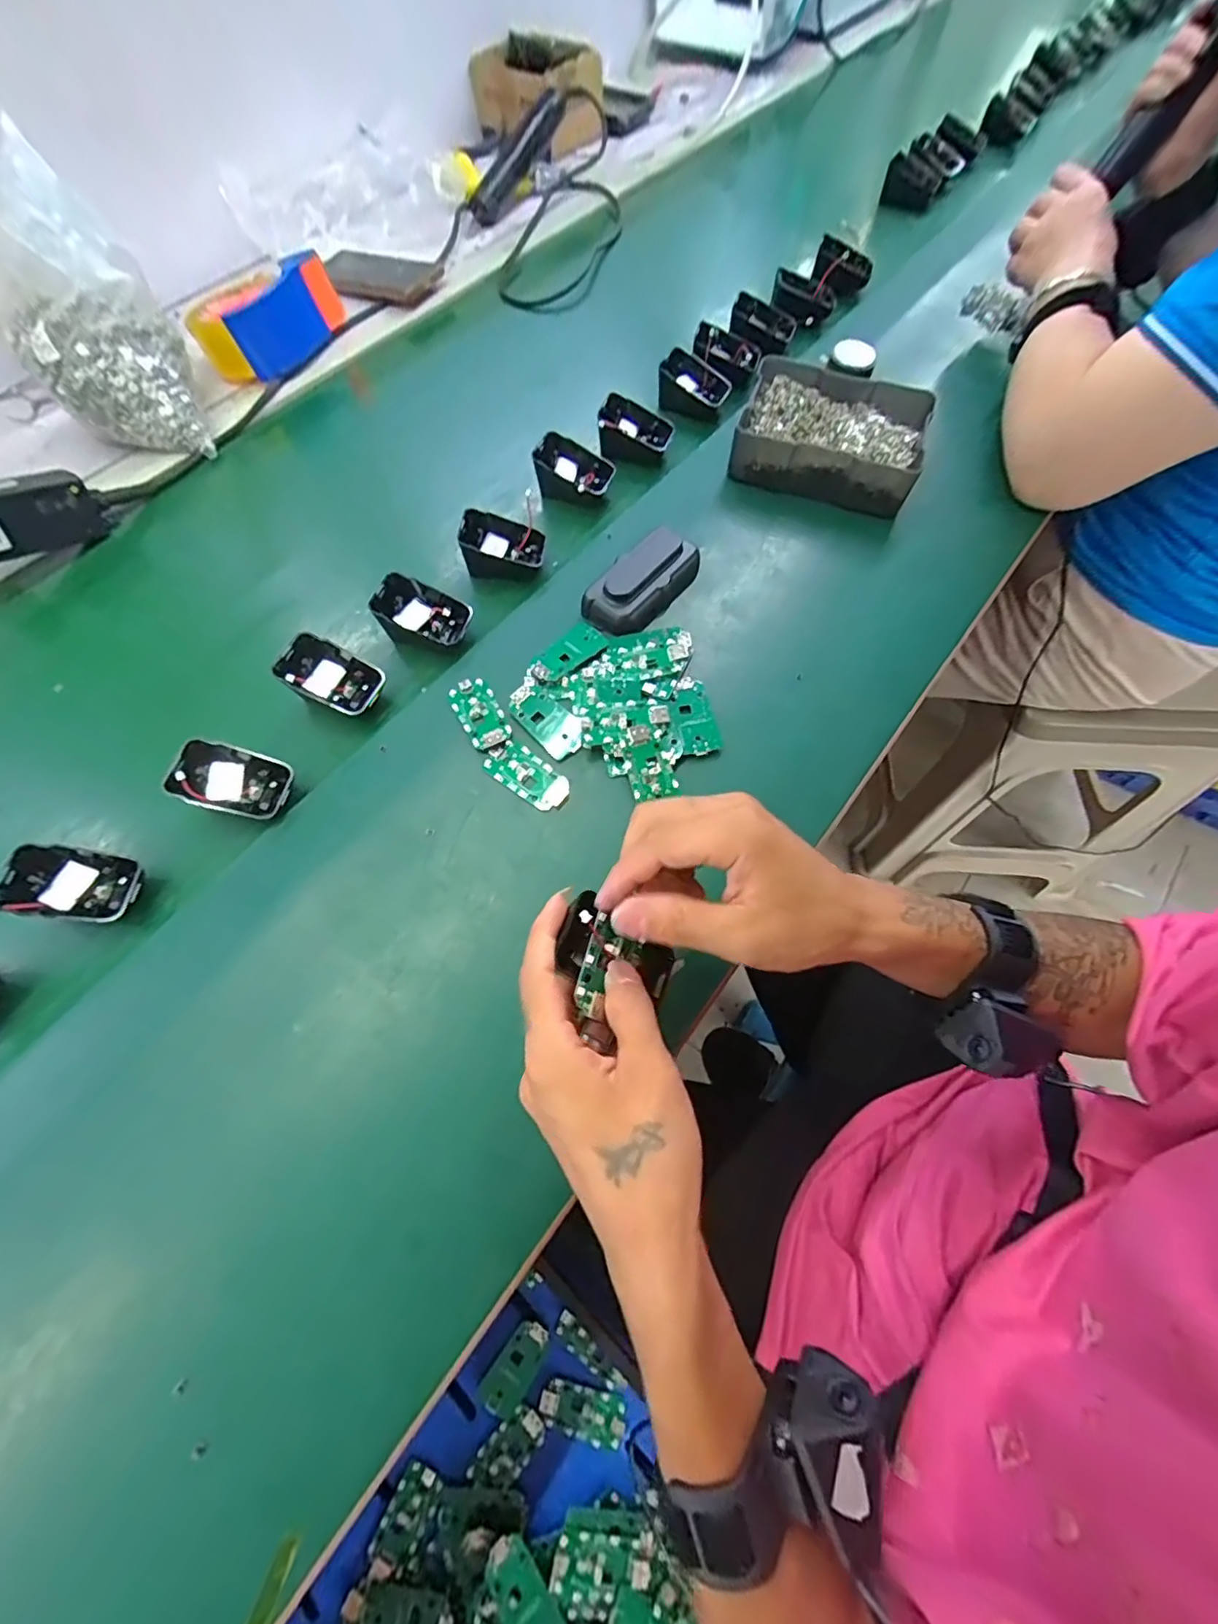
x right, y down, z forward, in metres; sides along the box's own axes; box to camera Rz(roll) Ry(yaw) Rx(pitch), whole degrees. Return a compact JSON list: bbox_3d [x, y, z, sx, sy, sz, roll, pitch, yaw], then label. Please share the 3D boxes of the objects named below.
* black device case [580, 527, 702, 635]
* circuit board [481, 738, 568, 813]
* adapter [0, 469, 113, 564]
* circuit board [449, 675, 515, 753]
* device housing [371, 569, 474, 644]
[{"bbox_3d":[0.029,-0.185,0.462,0.049,0.036,0.105,36,71,17],"label":"black device case"},{"bbox_3d":[-0.055,-0.025,0.402,0.062,0.005,0.032,34,70,17],"label":"circuit board"},{"bbox_3d":[-0.493,-0.248,0.483,0.025,0.055,0.122,33,50,16],"label":"adapter"},{"bbox_3d":[-0.095,-0.073,0.422,0.031,0.004,0.063,-29,67,-11],"label":"circuit board"},{"bbox_3d":[-0.148,-0.153,0.450,0.068,0.027,0.046,25,68,-16],"label":"device housing"}]

